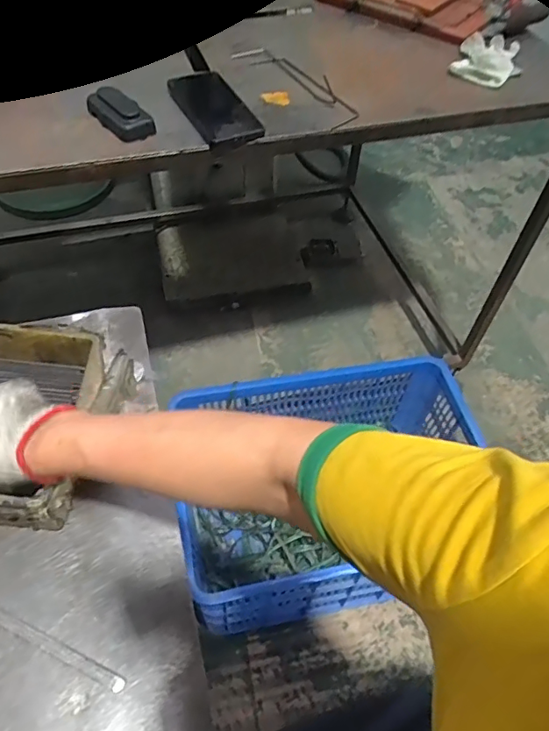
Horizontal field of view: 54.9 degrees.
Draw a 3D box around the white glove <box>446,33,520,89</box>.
[{"bbox_3d":[0.336,-0.488,0.839,0.089,0.018,0.155,23,56,13],"label":"white glove"}]

